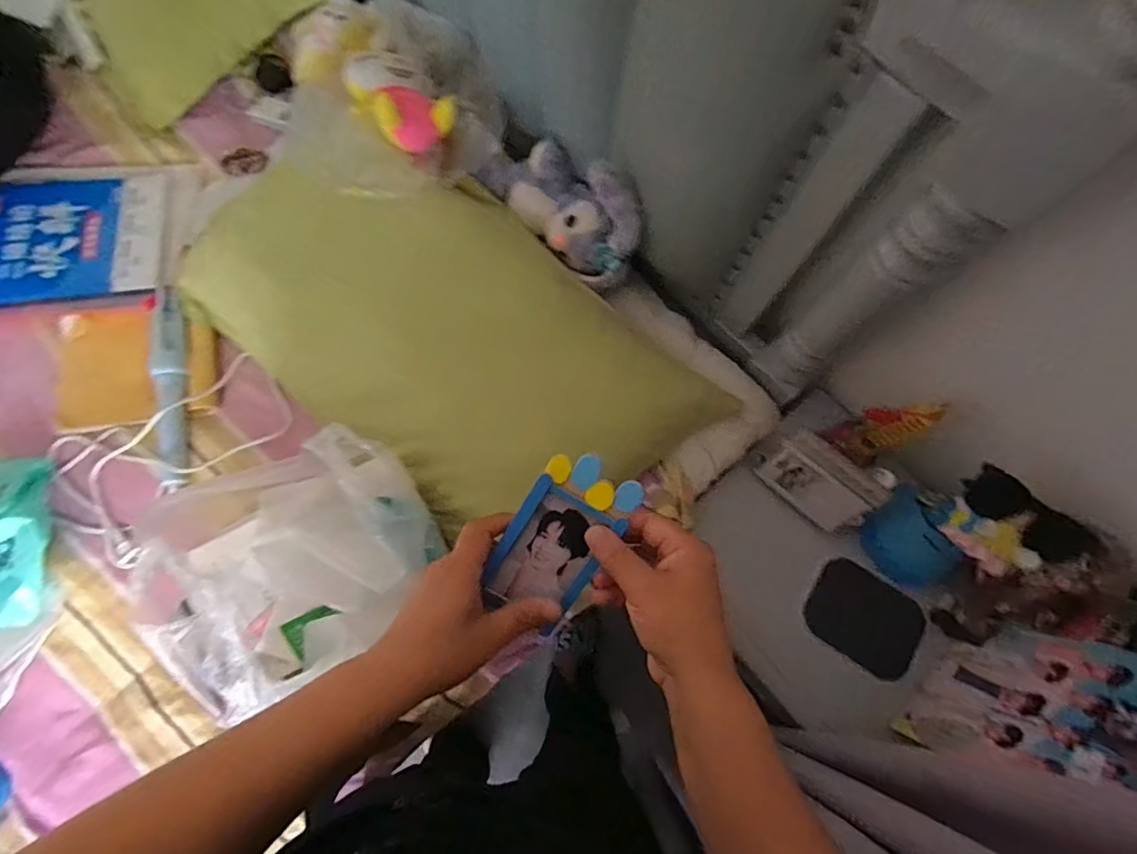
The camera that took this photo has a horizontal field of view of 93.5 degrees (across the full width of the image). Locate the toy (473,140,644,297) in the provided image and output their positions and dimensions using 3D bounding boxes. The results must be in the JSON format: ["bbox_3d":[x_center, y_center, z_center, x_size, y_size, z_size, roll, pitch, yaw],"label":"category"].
[{"bbox_3d":[-0.012,-0.311,0.737,0.243,0.168,0.080,42,77,9],"label":"toy"}]

